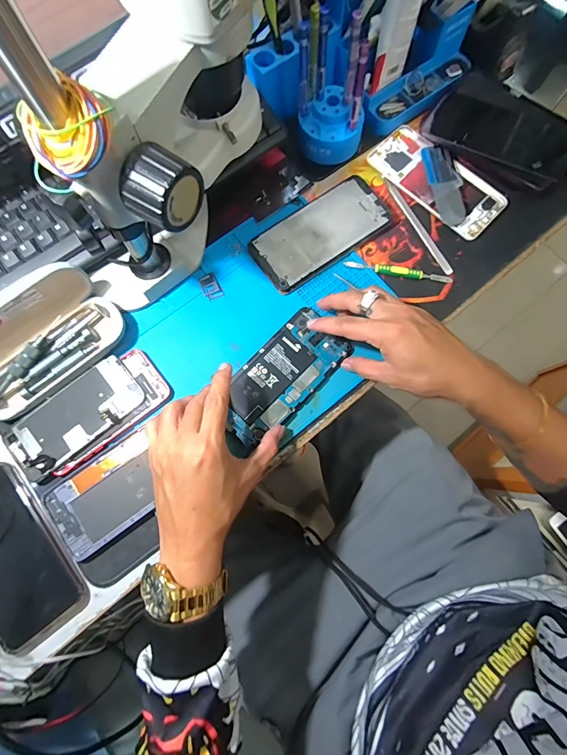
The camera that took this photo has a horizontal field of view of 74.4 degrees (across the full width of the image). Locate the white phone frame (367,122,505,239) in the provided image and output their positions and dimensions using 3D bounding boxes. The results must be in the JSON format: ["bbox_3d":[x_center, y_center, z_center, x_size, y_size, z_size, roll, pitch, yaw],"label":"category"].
[{"bbox_3d":[0.184,-0.238,0.452,0.167,0.008,0.079,42,79,9],"label":"white phone frame"}]

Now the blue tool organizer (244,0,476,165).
[{"bbox_3d":[0.099,-0.376,0.408,0.252,0.150,0.136,-35,79,-9],"label":"blue tool organizer"}]

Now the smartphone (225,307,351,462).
[{"bbox_3d":[-0.005,0.002,0.391,0.075,0.008,0.157,38,78,8],"label":"smartphone"}]

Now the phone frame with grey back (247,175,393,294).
[{"bbox_3d":[0.042,-0.166,0.430,0.160,0.011,0.075,-35,79,-9],"label":"phone frame with grey back"}]

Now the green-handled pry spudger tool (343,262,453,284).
[{"bbox_3d":[0.131,-0.121,0.425,0.120,0.005,0.012,8,76,1],"label":"green-handled pry spudger tool"}]

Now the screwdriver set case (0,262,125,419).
[{"bbox_3d":[-0.247,-0.037,0.364,0.160,0.060,0.092,-39,80,-9],"label":"screwdriver set case"}]

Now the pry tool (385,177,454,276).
[{"bbox_3d":[0.158,-0.179,0.439,0.010,0.005,0.138,-27,78,-7],"label":"pry tool"}]

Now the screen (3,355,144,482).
[{"bbox_3d":[-0.209,0.040,0.377,0.132,0.009,0.061,-39,80,-9],"label":"screen"}]

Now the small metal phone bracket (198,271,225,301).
[{"bbox_3d":[-0.082,-0.103,0.421,0.021,0.005,0.030,-26,78,-7],"label":"small metal phone bracket"}]

